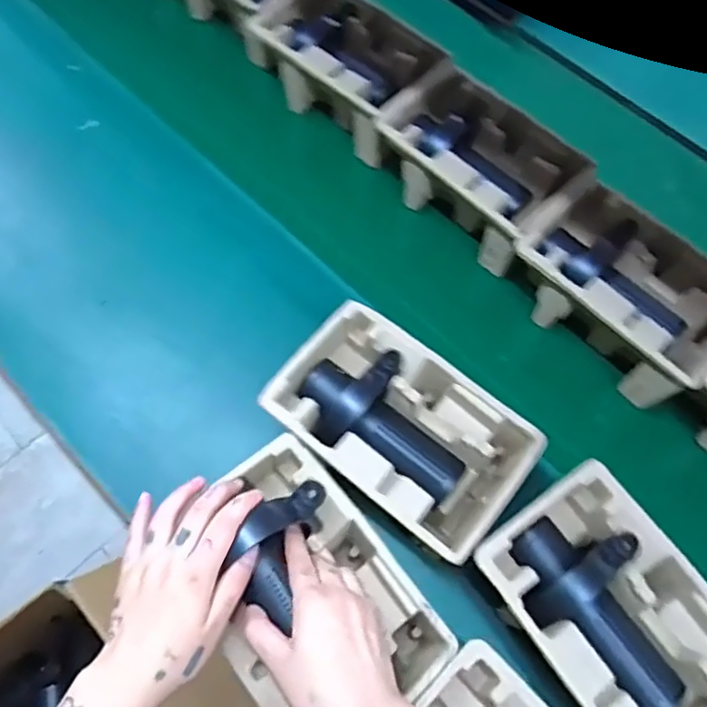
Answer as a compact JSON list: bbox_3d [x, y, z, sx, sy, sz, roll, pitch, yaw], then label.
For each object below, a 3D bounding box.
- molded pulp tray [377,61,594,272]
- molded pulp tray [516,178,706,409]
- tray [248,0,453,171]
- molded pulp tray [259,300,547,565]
[{"bbox_3d":[0.152,-0.218,0.738,0.146,0.094,0.222,-41,73,-17],"label":"molded pulp tray"},{"bbox_3d":[0.294,-0.065,0.674,0.138,0.094,0.220,-42,73,-18],"label":"molded pulp tray"},{"bbox_3d":[-0.003,-0.368,0.797,0.224,0.104,0.140,41,71,16],"label":"tray"},{"bbox_3d":[0.042,0.081,0.591,0.223,0.105,0.141,37,70,14],"label":"molded pulp tray"}]

